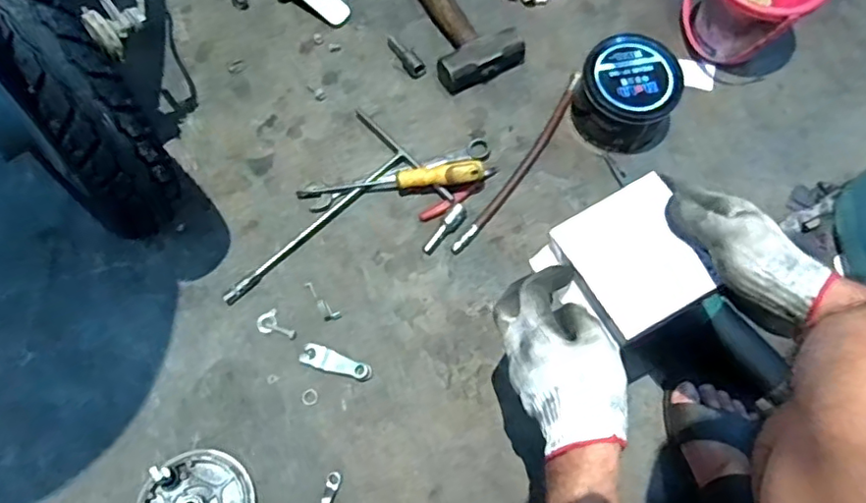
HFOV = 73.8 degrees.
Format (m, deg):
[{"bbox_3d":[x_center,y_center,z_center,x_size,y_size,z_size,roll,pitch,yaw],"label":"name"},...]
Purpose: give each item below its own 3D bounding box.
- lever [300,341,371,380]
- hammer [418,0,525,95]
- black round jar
[{"bbox_3d":[-0.116,0.134,0.692,0.087,0.013,0.027,17,70,9],"label":"lever"},{"bbox_3d":[0.029,-0.362,0.861,0.126,0.041,0.263,-22,69,-6],"label":"hammer"},{"bbox_3d":[0.259,-0.204,0.775,0.131,0.102,0.123,-1,68,2],"label":"black round jar"}]

